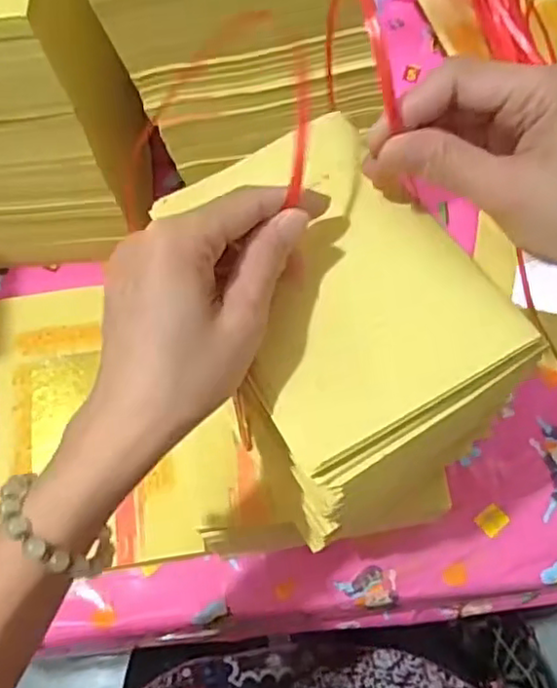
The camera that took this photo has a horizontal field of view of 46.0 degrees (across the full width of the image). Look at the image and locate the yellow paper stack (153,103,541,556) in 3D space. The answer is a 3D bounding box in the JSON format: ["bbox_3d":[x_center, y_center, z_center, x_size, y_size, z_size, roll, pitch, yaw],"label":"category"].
[{"bbox_3d":[0.025,-0.023,0.317,0.121,0.033,0.175,-29,67,-13],"label":"yellow paper stack"}]

